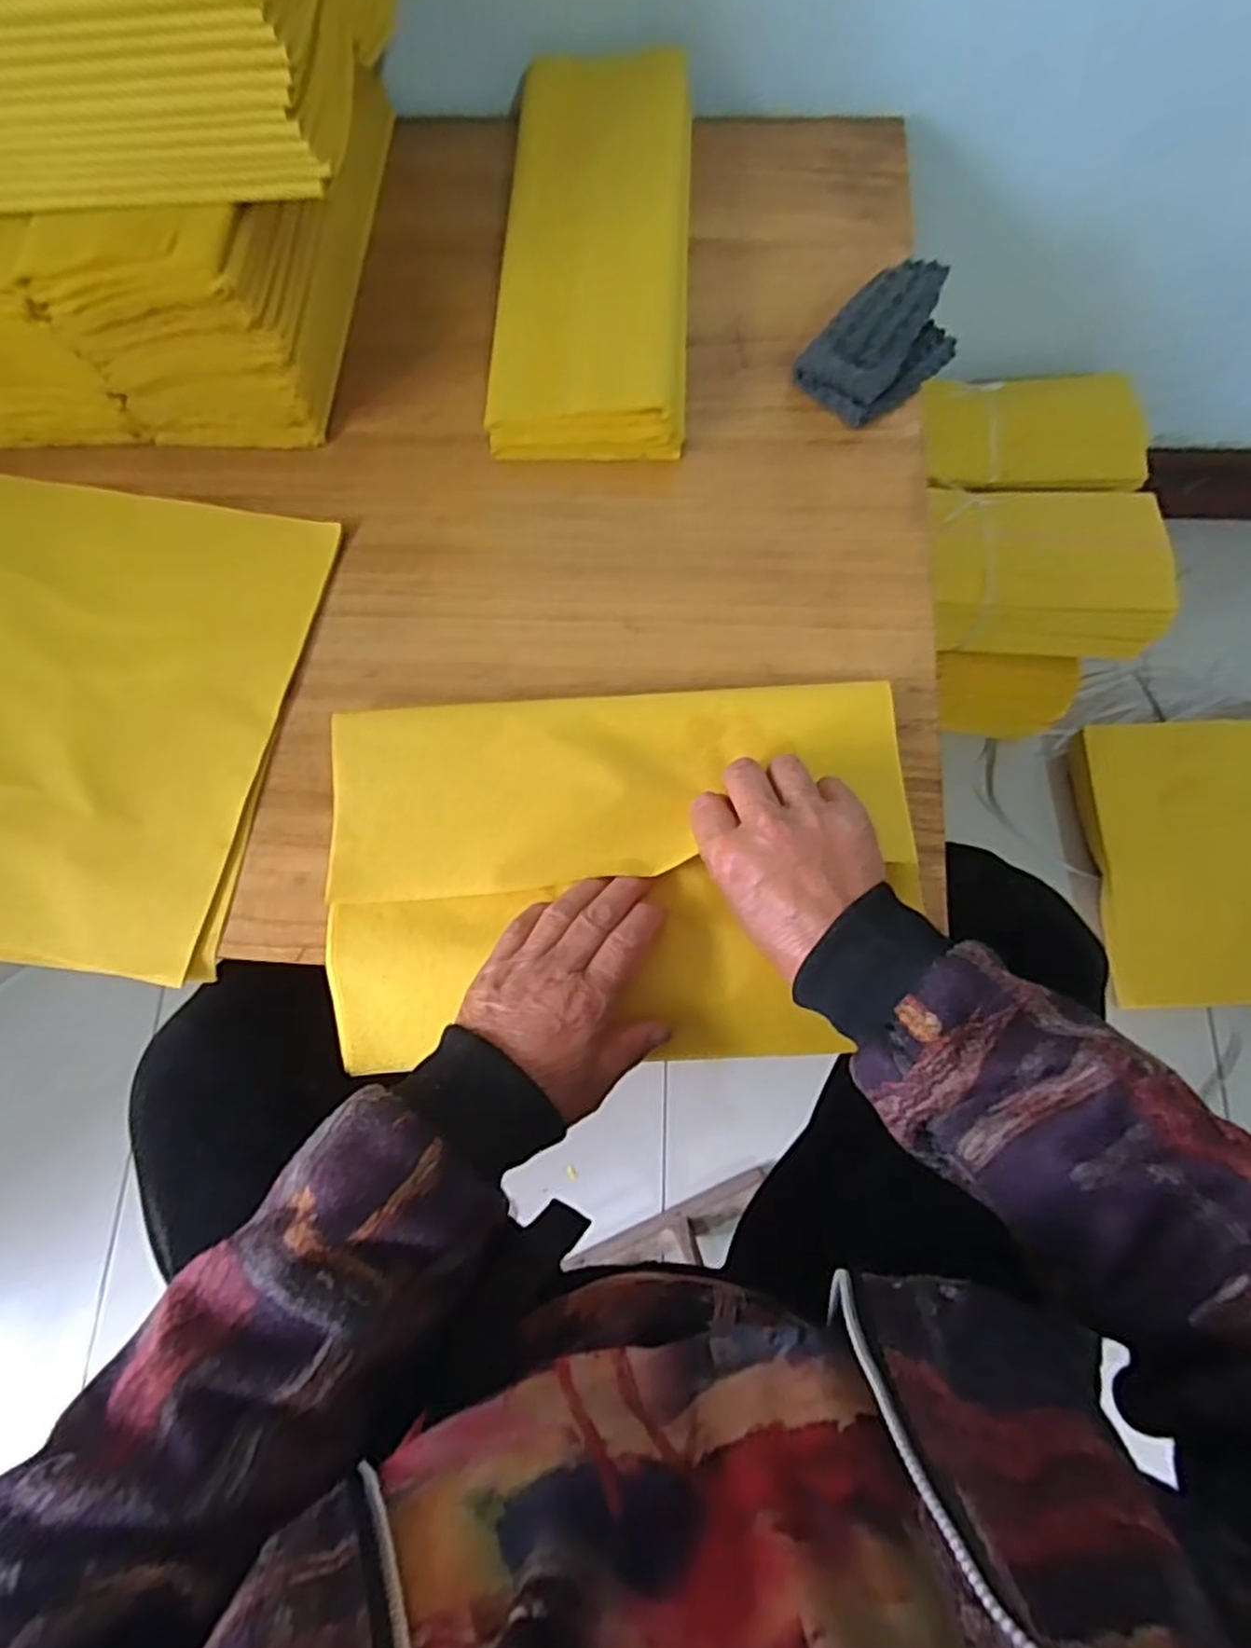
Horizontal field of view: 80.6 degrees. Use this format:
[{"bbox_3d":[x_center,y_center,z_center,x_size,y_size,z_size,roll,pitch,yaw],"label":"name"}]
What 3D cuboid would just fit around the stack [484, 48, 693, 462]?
[{"bbox_3d":[-0.020,-0.401,0.513,0.129,0.055,0.319,2,74,3],"label":"stack"}]

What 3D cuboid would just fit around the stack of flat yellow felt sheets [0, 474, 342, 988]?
[{"bbox_3d":[-0.363,-0.074,0.455,0.307,0.012,0.302,8,74,4],"label":"stack of flat yellow felt sheets"}]

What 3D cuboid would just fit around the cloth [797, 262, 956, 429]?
[{"bbox_3d":[0.172,-0.318,0.489,0.105,0.034,0.069,-43,77,-10],"label":"cloth"}]

